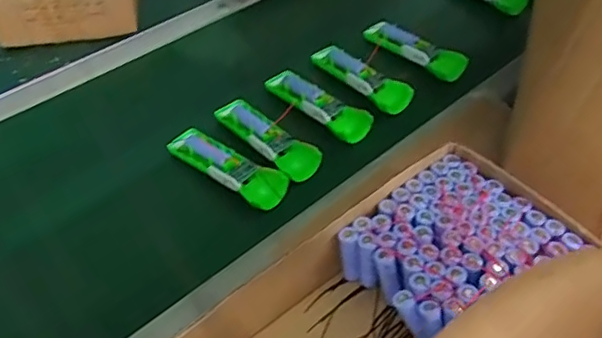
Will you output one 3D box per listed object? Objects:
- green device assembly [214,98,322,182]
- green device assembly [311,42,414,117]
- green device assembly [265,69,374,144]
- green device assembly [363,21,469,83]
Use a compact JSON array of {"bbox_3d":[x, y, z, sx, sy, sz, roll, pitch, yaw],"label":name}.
[{"bbox_3d":[-0.043,-0.042,0.697,0.047,0.022,0.162,-35,56,-26],"label":"green device assembly"},{"bbox_3d":[0.079,-0.129,0.778,0.045,0.026,0.162,-35,55,-26],"label":"green device assembly"},{"bbox_3d":[0.021,-0.087,0.732,0.041,0.022,0.163,-37,56,-27],"label":"green device assembly"},{"bbox_3d":[0.160,-0.177,0.815,0.164,0.024,0.047,34,57,28],"label":"green device assembly"}]

